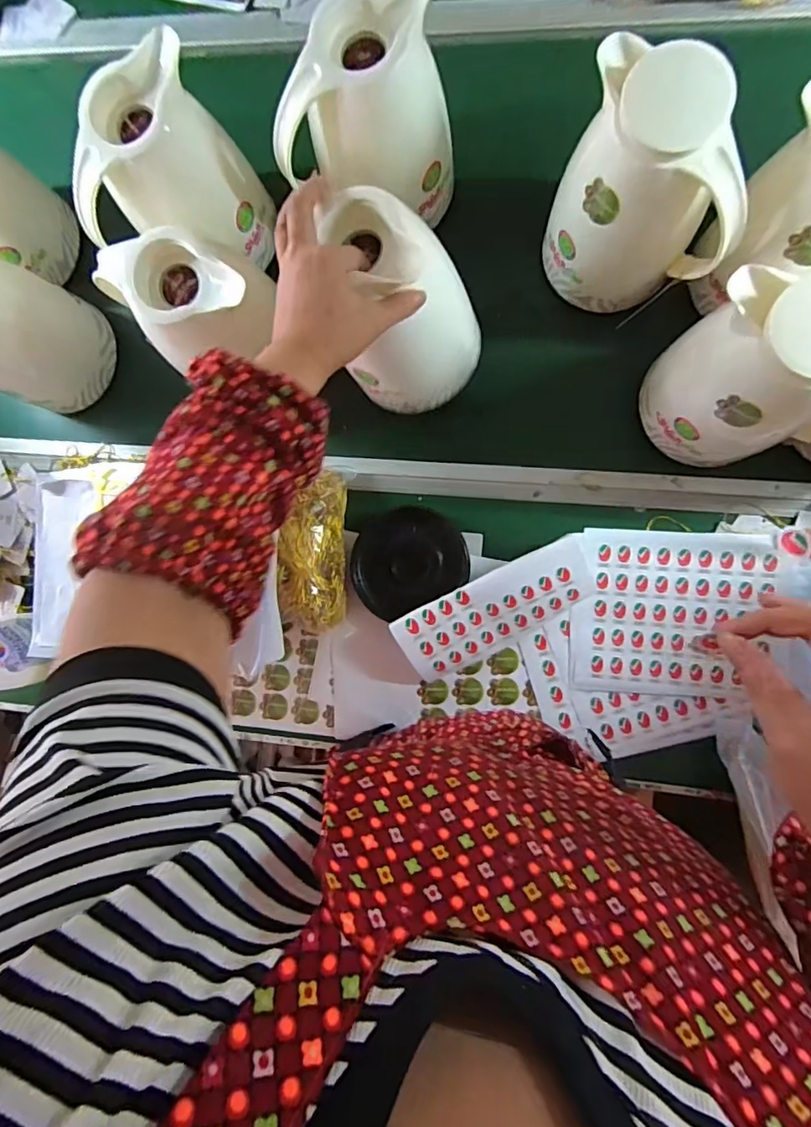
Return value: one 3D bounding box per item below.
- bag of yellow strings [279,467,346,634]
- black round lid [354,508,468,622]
[{"bbox_3d":[-0.101,-0.014,0.597,0.057,0.069,0.174,1,93,9],"label":"bag of yellow strings"},{"bbox_3d":[0.001,-0.008,0.617,0.130,0.018,0.116,-28,88,9],"label":"black round lid"}]

